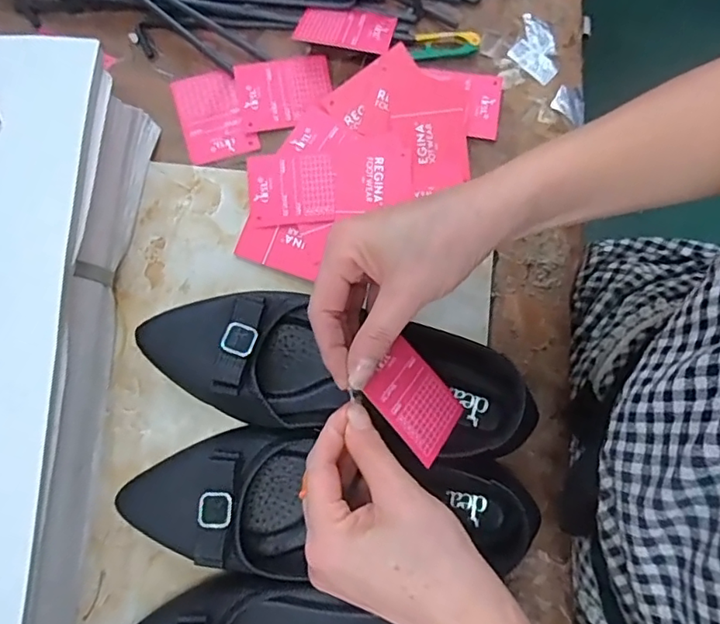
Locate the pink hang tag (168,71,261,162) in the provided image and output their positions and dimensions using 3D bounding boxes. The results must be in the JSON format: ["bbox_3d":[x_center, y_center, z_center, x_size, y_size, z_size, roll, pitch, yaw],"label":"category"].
[{"bbox_3d":[-0.114,-0.154,0.442,0.052,0.005,0.072,-17,80,-3],"label":"pink hang tag"}]

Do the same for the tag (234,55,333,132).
[{"bbox_3d":[-0.059,-0.171,0.442,0.073,0.006,0.054,-10,85,-6],"label":"tag"}]

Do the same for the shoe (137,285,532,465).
[{"bbox_3d":[-0.016,0.041,0.374,0.245,0.061,0.082,15,80,3],"label":"shoe"}]

